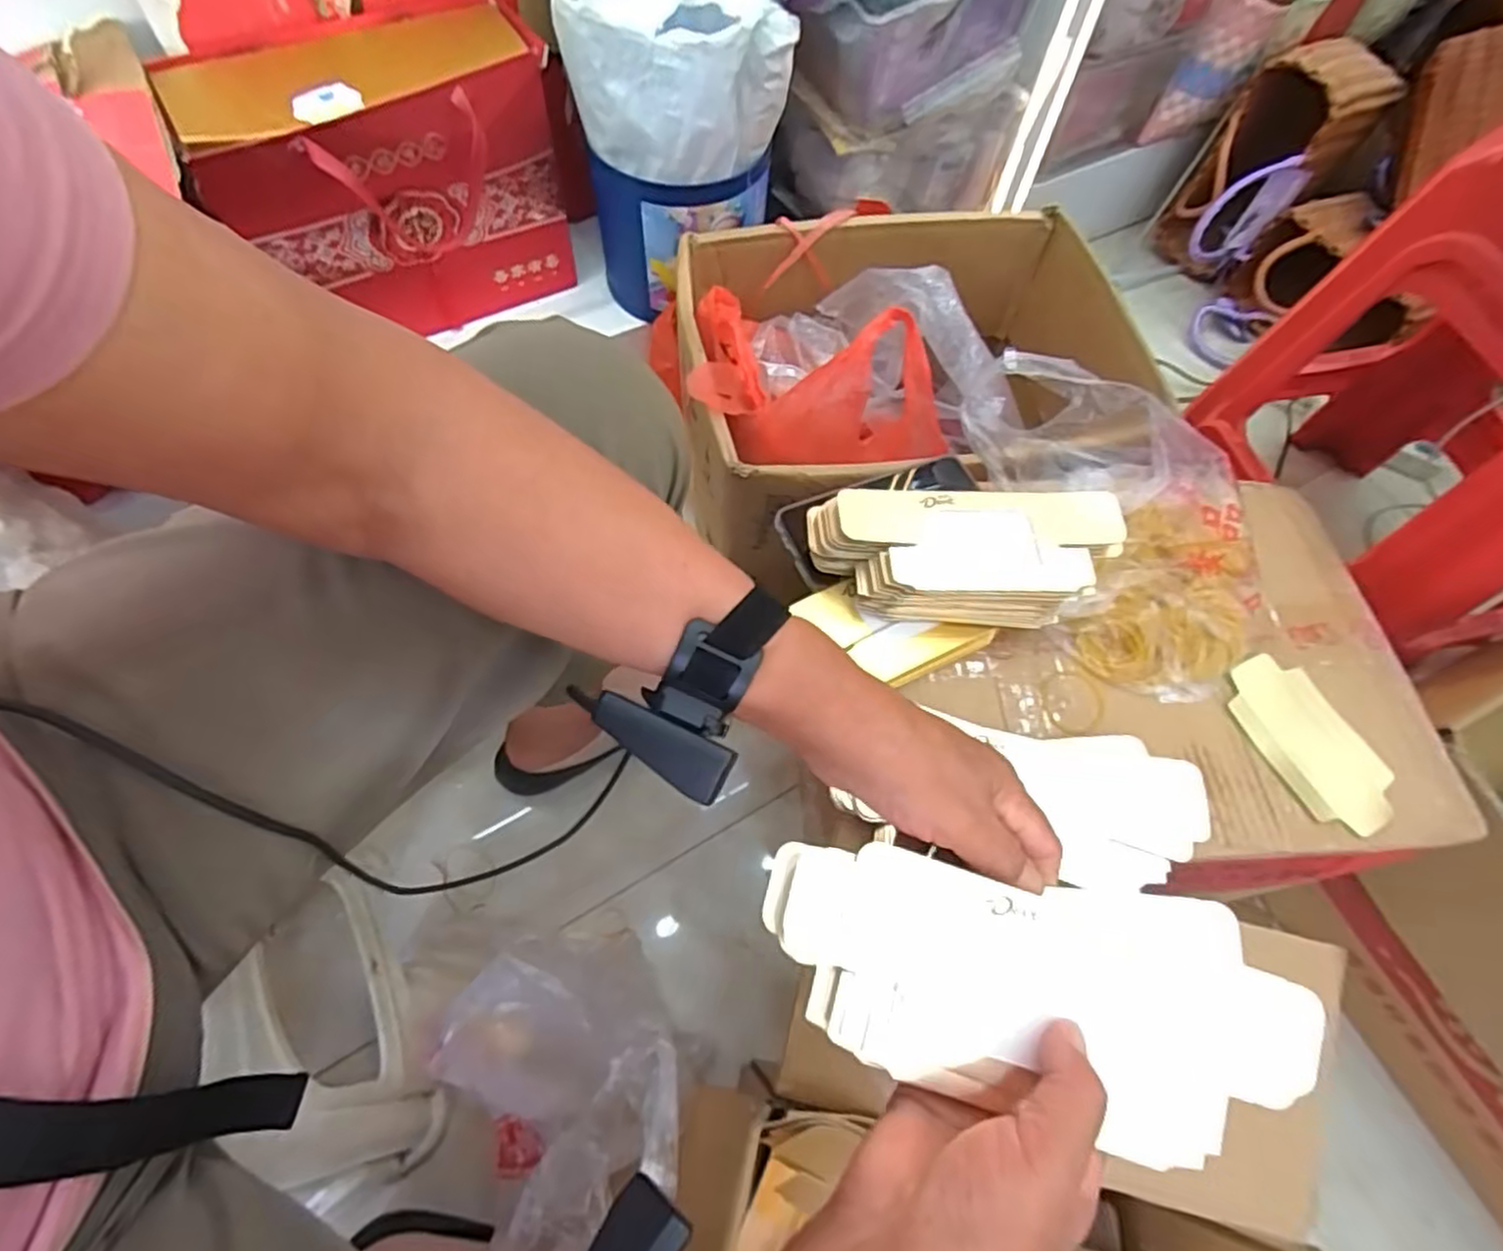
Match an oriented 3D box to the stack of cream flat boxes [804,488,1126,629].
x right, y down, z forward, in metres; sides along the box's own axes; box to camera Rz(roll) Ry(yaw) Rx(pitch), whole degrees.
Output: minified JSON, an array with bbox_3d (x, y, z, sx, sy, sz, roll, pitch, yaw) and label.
[{"bbox_3d":[0.149,-0.050,0.505,0.213,0.045,0.086,1,62,-4],"label":"stack of cream flat boxes"}]

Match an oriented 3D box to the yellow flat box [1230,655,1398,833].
[{"bbox_3d":[0.387,0.081,0.506,0.074,0.006,0.125,-26,67,-17],"label":"yellow flat box"}]

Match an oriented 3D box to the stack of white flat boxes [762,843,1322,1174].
[{"bbox_3d":[0.119,0.158,0.320,0.227,0.034,0.097,12,62,7],"label":"stack of white flat boxes"}]

